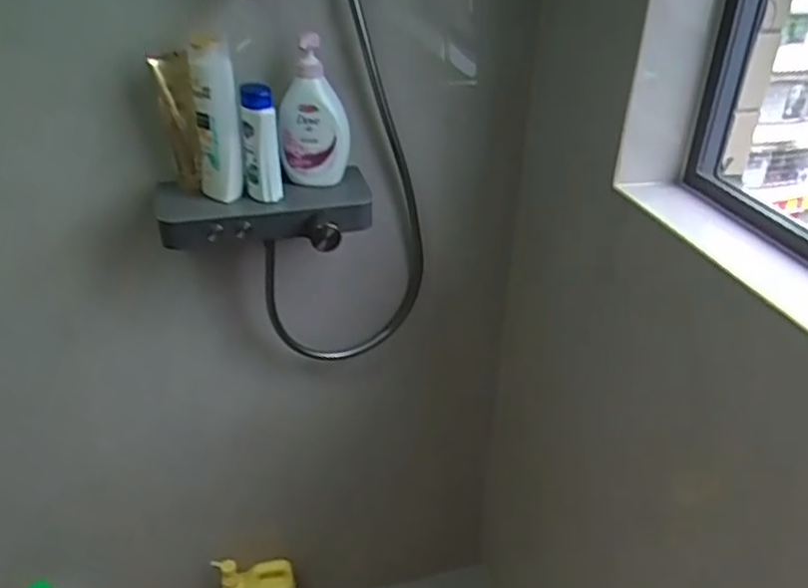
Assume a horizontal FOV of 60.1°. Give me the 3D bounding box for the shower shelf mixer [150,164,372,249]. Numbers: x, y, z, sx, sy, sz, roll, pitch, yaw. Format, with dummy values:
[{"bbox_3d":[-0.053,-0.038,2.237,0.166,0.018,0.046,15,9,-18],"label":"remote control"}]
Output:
[{"bbox_3d":[-0.188,-0.109,0.976,0.294,0.060,0.162,-9,34,-16],"label":"shower shelf mixer"}]

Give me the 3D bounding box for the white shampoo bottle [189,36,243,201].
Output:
[{"bbox_3d":[-0.246,-0.227,0.914,0.046,0.210,0.047,-15,36,-24],"label":"white shampoo bottle"}]

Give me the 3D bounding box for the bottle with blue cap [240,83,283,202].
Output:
[{"bbox_3d":[-0.192,-0.203,0.940,0.046,0.146,0.048,-3,32,-7],"label":"bottle with blue cap"}]

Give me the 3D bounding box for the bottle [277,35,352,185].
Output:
[{"bbox_3d":[-0.123,-0.248,0.957,0.090,0.202,0.048,-1,32,-4],"label":"bottle"}]

